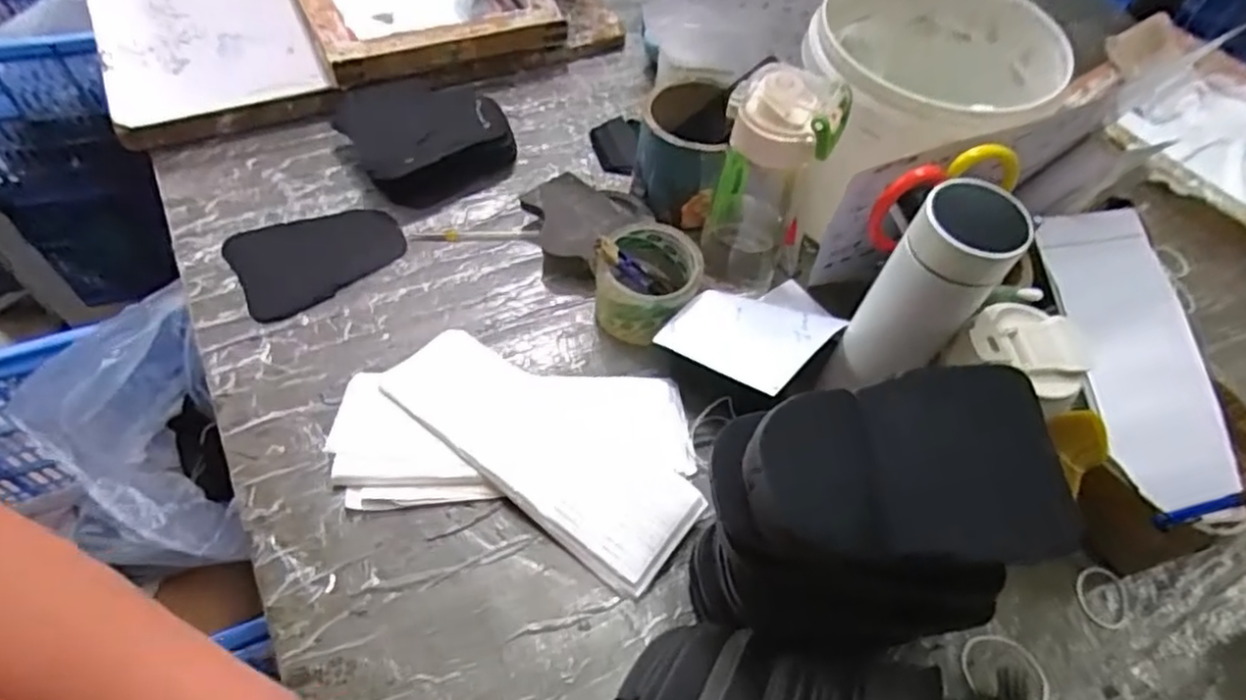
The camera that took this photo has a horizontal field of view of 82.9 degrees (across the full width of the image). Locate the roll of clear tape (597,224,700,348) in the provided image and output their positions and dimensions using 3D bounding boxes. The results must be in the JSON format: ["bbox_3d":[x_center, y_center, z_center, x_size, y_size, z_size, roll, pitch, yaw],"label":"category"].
[{"bbox_3d":[0.021,-0.059,0.617,0.089,0.060,0.096,2,57,-3],"label":"roll of clear tape"}]

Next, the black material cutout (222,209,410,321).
[{"bbox_3d":[-0.279,-0.090,0.649,0.144,0.008,0.096,-27,63,-20],"label":"black material cutout"}]

